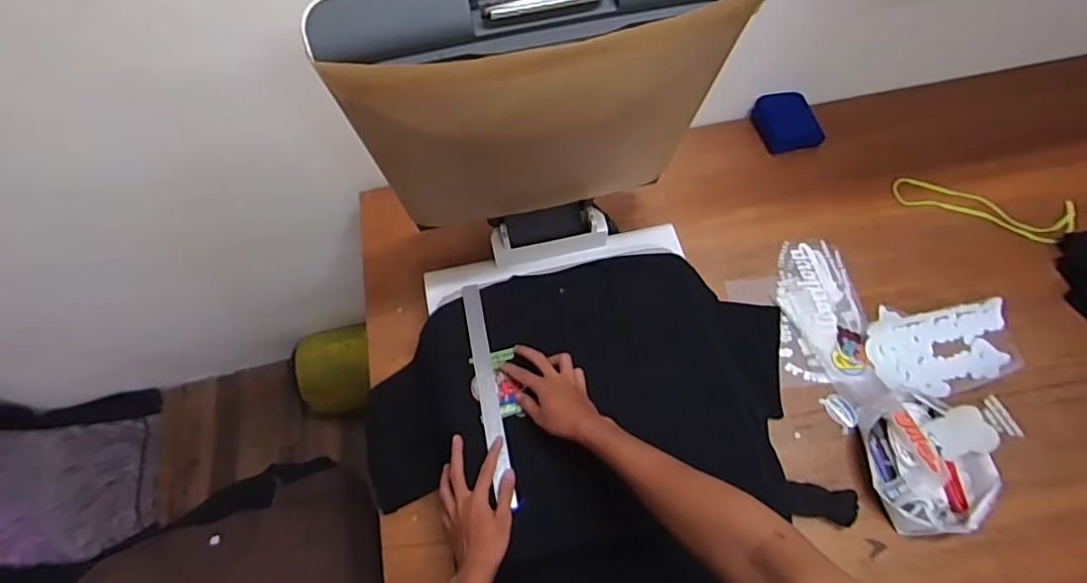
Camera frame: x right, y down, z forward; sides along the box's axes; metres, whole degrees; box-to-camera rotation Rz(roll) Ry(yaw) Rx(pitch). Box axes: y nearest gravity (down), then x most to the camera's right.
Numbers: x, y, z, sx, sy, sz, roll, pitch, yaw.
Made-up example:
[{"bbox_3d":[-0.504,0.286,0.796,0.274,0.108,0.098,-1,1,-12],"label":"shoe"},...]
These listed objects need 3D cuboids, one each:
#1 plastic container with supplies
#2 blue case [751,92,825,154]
[{"bbox_3d":[0.562,0.251,0.805,0.164,0.052,0.187,0,64,3],"label":"plastic container with supplies"},{"bbox_3d":[0.472,-0.334,1.074,0.112,0.041,0.120,-7,64,-1],"label":"blue case"}]

